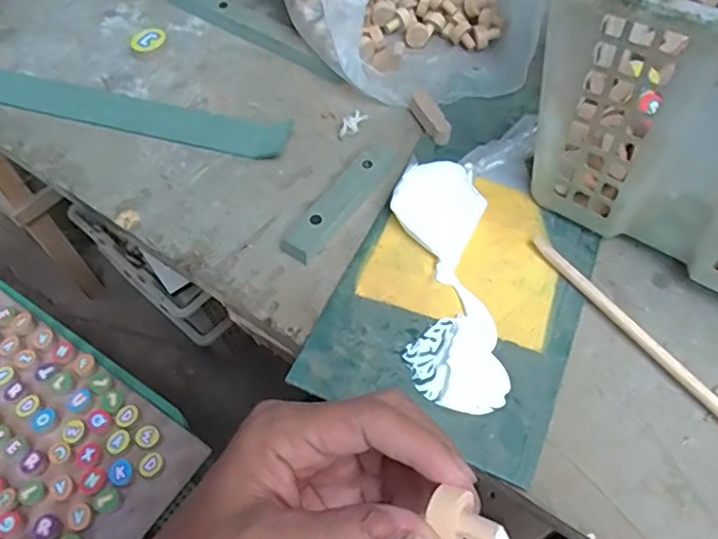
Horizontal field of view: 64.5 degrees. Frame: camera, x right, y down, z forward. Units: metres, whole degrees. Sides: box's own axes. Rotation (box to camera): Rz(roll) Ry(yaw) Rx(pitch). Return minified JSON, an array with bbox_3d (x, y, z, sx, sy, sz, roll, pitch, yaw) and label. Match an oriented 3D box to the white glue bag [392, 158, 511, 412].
[{"bbox_3d":[0.055,0.004,0.355,0.059,0.023,0.166,0,59,1],"label":"white glue bag"}]

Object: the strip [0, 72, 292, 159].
[{"bbox_3d":[-0.197,-0.127,0.450,0.291,0.006,0.034,12,60,8],"label":"strip"}]

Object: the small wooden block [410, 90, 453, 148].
[{"bbox_3d":[0.054,-0.118,0.434,0.013,0.021,0.050,-18,60,-10],"label":"small wooden block"}]

